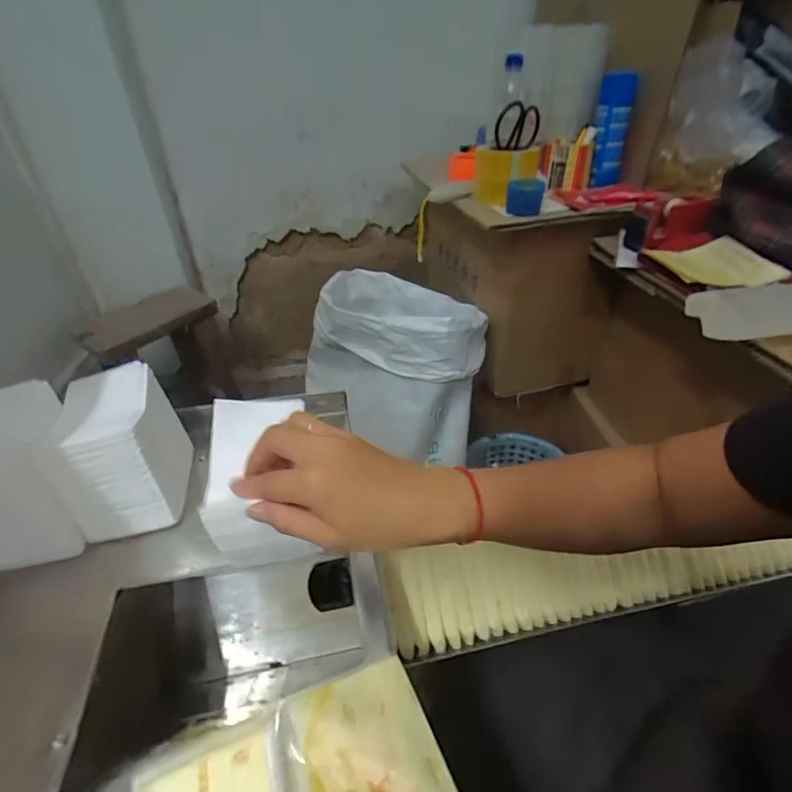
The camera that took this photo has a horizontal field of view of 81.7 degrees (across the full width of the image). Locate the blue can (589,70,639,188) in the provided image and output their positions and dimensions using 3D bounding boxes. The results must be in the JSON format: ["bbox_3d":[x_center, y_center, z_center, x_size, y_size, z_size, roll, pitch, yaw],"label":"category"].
[{"bbox_3d":[0.415,-0.511,0.884,0.066,0.182,0.064,11,37,15],"label":"blue can"}]

